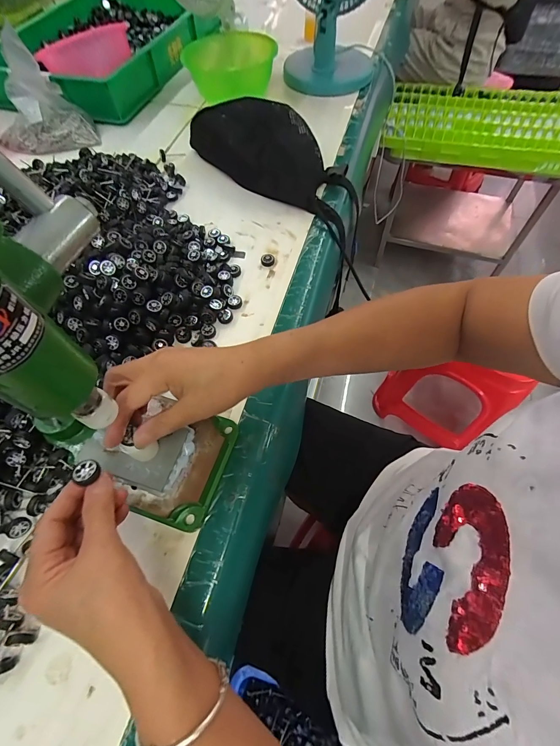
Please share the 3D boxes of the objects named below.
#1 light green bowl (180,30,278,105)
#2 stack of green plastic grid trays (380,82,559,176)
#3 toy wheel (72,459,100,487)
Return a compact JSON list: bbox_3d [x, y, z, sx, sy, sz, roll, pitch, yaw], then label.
[{"bbox_3d":[-0.095,-0.645,0.706,0.164,0.068,0.147,7,62,4],"label":"light green bowl"},{"bbox_3d":[0.687,-0.887,1.186,0.653,0.076,0.460,6,62,5],"label":"stack of green plastic grid trays"},{"bbox_3d":[-0.148,0.075,0.256,0.019,0.005,0.019,0,62,0],"label":"toy wheel"}]

